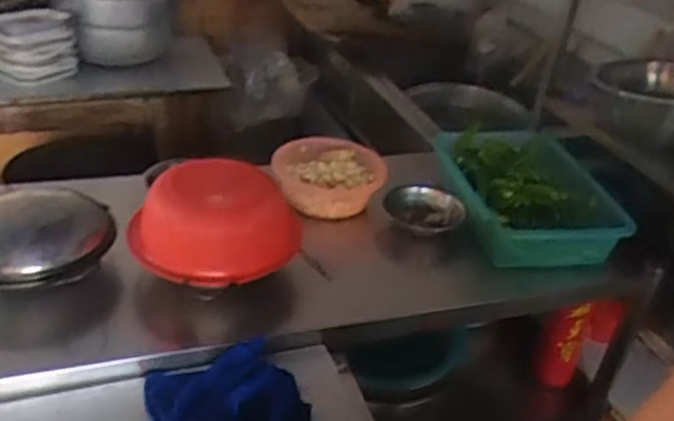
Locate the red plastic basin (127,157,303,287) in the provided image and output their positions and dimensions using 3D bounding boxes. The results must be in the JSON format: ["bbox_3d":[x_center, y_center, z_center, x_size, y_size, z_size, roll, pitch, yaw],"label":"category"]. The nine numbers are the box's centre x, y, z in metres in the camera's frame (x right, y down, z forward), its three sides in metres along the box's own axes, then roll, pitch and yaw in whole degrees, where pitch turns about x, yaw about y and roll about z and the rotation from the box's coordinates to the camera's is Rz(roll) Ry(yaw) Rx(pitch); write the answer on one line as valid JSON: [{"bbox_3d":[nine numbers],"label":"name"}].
[{"bbox_3d":[-0.176,-0.003,1.027,0.242,0.110,0.242,2,32,-7],"label":"red plastic basin"}]

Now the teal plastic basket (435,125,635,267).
[{"bbox_3d":[0.340,-0.028,1.217,0.303,0.111,0.342,3,32,-7],"label":"teal plastic basket"}]

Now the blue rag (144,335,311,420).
[{"bbox_3d":[-0.130,0.248,0.842,0.182,0.043,0.200,-11,36,-26],"label":"blue rag"}]

